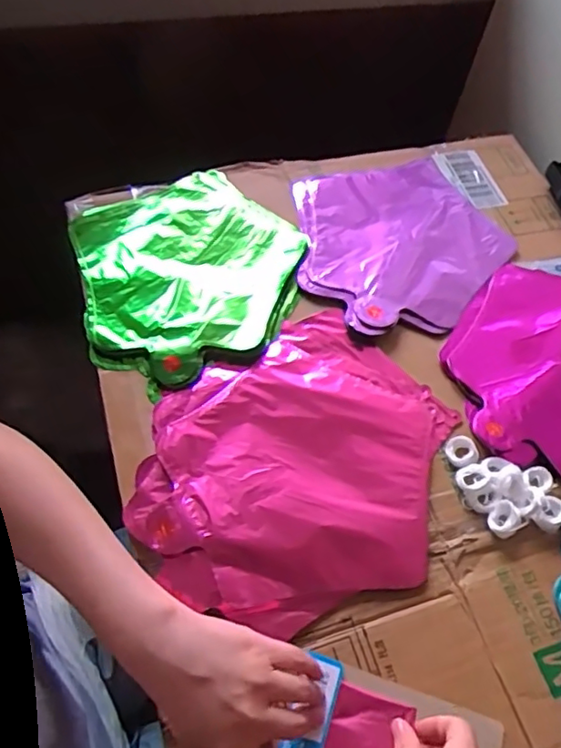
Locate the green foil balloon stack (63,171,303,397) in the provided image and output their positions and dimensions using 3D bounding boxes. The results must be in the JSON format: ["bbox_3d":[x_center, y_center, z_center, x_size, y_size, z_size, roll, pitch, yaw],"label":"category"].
[{"bbox_3d":[-0.092,-0.110,0.609,0.225,0.017,0.244,-20,63,-15],"label":"green foil balloon stack"}]

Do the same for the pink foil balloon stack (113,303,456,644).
[{"bbox_3d":[0.016,0.078,0.512,0.278,0.012,0.240,-37,68,-22],"label":"pink foil balloon stack"}]

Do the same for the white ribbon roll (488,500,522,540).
[{"bbox_3d":[0.189,0.123,0.506,0.028,0.016,0.025,-37,68,-22],"label":"white ribbon roll"}]

